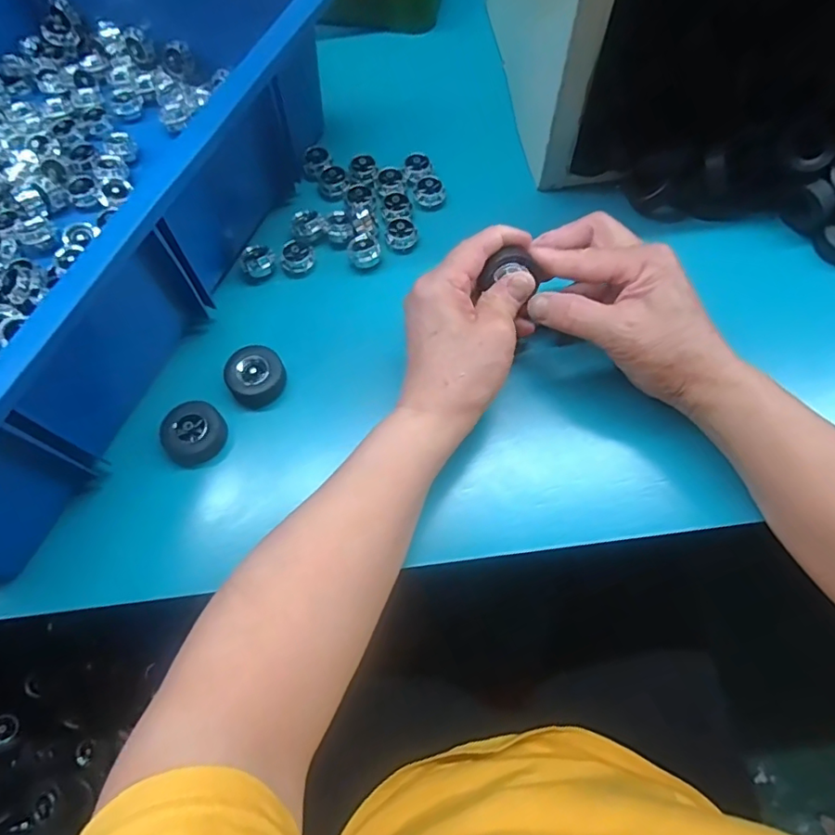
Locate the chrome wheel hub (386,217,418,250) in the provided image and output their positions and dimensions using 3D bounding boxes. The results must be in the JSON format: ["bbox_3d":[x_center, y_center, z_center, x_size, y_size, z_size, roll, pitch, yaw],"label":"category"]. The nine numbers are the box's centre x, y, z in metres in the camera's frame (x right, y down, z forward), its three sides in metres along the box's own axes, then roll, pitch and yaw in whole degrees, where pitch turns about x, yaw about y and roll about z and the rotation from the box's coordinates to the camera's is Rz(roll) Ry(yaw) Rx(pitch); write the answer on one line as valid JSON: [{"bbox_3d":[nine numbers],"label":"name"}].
[{"bbox_3d":[-0.011,-0.138,0.413,0.023,0.013,0.020,-5,69,-1],"label":"chrome wheel hub"}]

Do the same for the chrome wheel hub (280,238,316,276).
[{"bbox_3d":[-0.088,-0.120,0.407,0.022,0.014,0.027,39,75,14],"label":"chrome wheel hub"}]

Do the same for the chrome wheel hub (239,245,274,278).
[{"bbox_3d":[-0.117,-0.115,0.402,0.022,0.011,0.019,-28,72,-10],"label":"chrome wheel hub"}]

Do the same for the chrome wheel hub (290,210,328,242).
[{"bbox_3d":[-0.082,-0.144,0.416,0.025,0.013,0.023,0,69,1],"label":"chrome wheel hub"}]

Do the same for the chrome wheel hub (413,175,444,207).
[{"bbox_3d":[0.009,-0.178,0.431,0.023,0.013,0.025,0,69,1],"label":"chrome wheel hub"}]

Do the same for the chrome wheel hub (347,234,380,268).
[{"bbox_3d":[-0.039,-0.123,0.405,0.023,0.015,0.022,0,69,1],"label":"chrome wheel hub"}]

